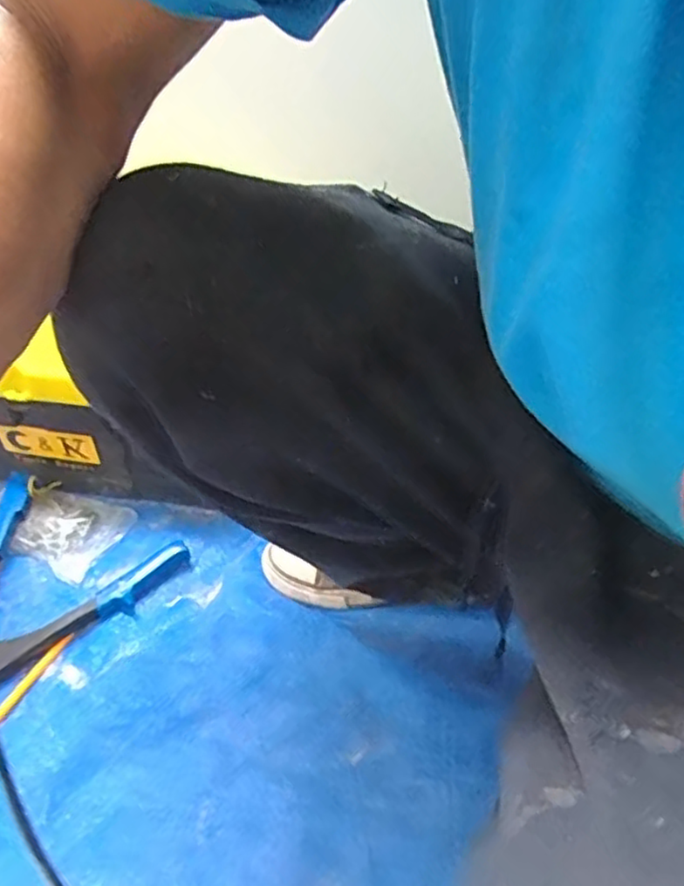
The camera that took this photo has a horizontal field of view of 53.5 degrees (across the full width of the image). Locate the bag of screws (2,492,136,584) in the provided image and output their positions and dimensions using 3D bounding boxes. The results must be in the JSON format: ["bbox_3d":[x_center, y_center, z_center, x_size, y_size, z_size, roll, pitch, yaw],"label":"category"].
[{"bbox_3d":[-0.280,0.086,0.702,0.091,0.031,0.092,18,47,19],"label":"bag of screws"}]

